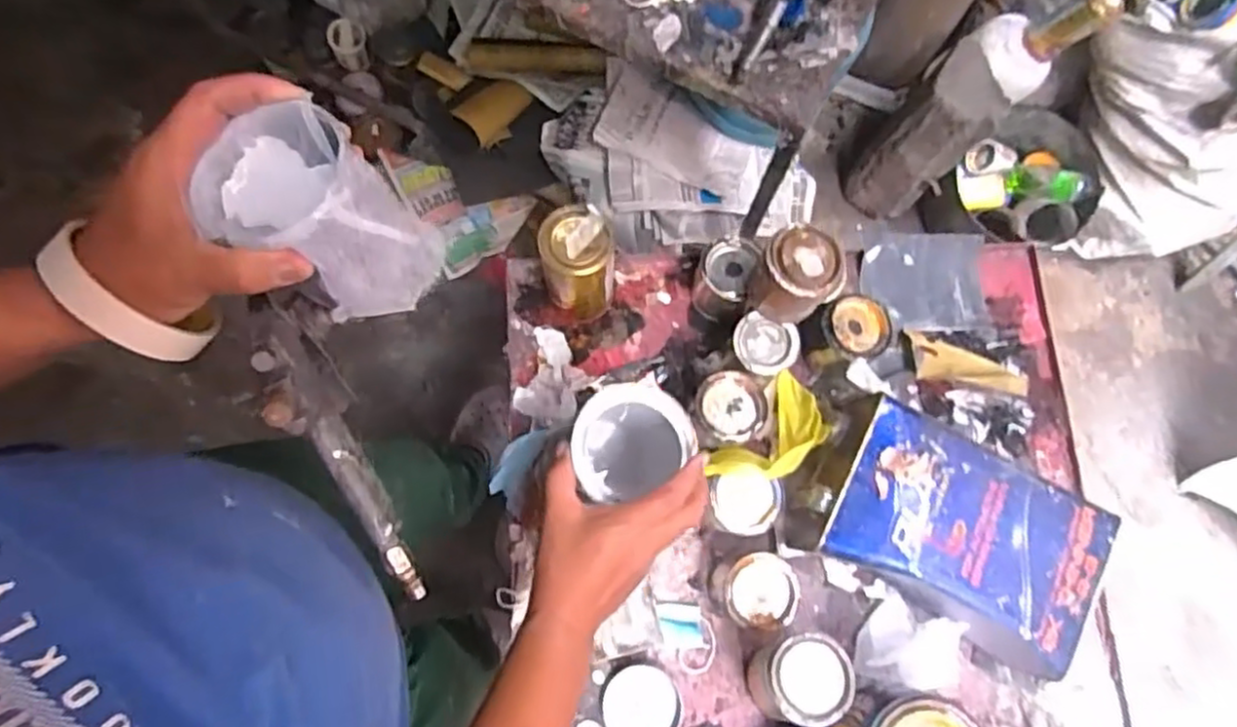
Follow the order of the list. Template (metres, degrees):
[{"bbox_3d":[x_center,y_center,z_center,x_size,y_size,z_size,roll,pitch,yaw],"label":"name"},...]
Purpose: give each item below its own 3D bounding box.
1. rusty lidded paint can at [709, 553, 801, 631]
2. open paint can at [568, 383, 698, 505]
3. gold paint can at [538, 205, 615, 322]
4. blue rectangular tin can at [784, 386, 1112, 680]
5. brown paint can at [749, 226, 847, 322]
[{"bbox_3d":[0.134,0.223,0.704,0.079,0.065,0.069,1,75,1],"label":"rusty lidded paint can"},{"bbox_3d":[0.010,0.072,0.624,0.097,0.133,0.084,-15,75,-4],"label":"open paint can"},{"bbox_3d":[-0.040,-0.098,0.729,0.067,0.140,0.068,0,75,0],"label":"gold paint can"},{"bbox_3d":[0.308,0.160,0.693,0.273,0.127,0.164,31,77,8],"label":"blue rectangular tin can"},{"bbox_3d":[0.172,-0.087,0.696,0.080,0.085,0.076,-32,77,-8],"label":"brown paint can"}]

